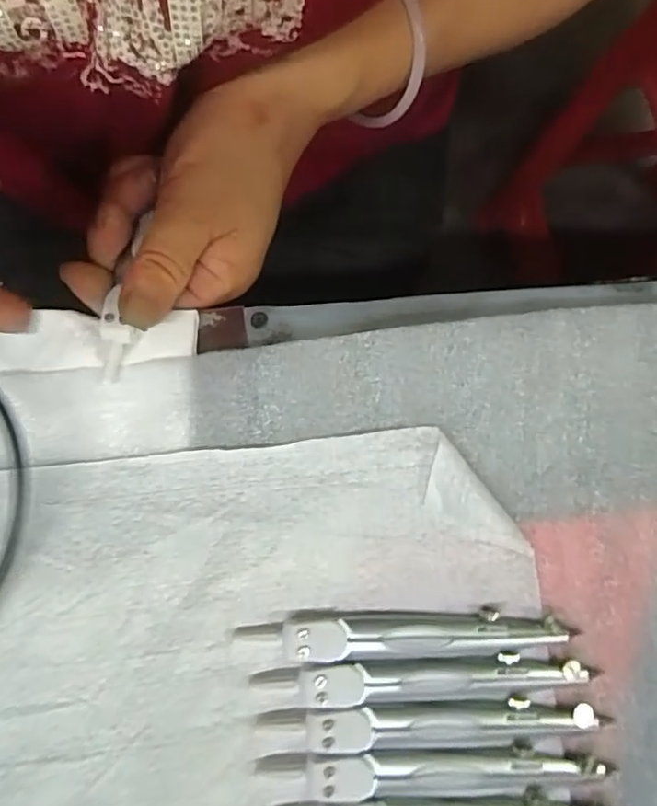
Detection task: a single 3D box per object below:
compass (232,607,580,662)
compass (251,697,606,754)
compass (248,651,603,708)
[{"bbox_3d":[0.029,0.087,0.216,0.124,0.007,0.015,-3,79,-2],"label":"compass"},{"bbox_3d":[0.037,0.118,0.210,0.122,0.006,0.014,-1,79,-2],"label":"compass"},{"bbox_3d":[0.035,0.102,0.214,0.125,0.006,0.014,-3,79,-2],"label":"compass"}]

